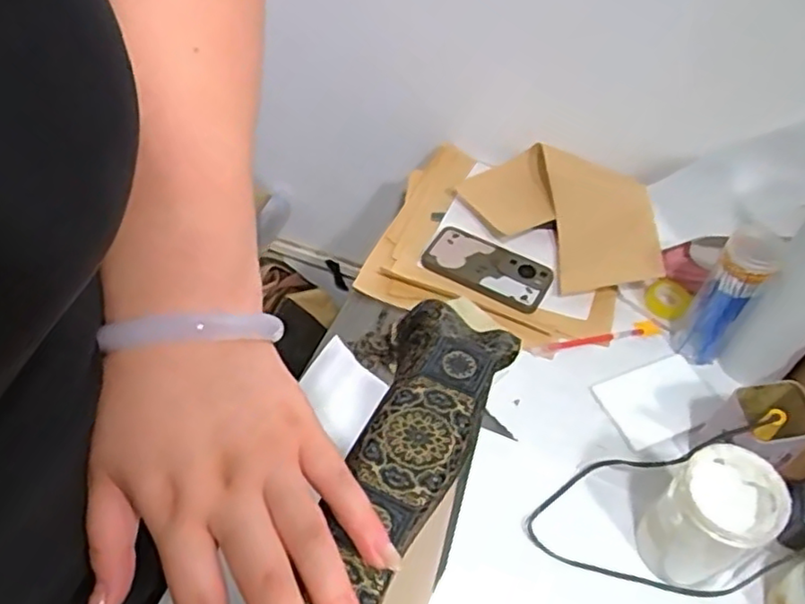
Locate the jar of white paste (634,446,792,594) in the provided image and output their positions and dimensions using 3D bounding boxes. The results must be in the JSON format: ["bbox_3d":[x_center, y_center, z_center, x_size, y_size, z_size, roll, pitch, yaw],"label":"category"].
[{"bbox_3d":[0.269,0.196,0.576,0.080,0.132,0.081,1,51,-1],"label":"jar of white paste"}]

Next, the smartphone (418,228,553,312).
[{"bbox_3d":[0.107,-0.044,0.842,0.160,0.012,0.072,27,72,18],"label":"smartphone"}]

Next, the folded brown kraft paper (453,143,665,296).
[{"bbox_3d":[0.216,-0.120,0.854,0.158,0.022,0.272,-46,61,-1],"label":"folded brown kraft paper"}]

